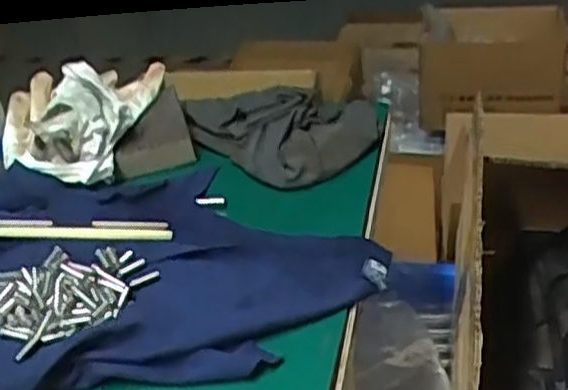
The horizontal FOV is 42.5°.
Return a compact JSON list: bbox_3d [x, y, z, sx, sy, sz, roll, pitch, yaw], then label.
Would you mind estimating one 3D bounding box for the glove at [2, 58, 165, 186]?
[{"bbox_3d":[-0.184,-0.082,0.636,0.124,0.050,0.159,3,36,12],"label":"glove"}]

